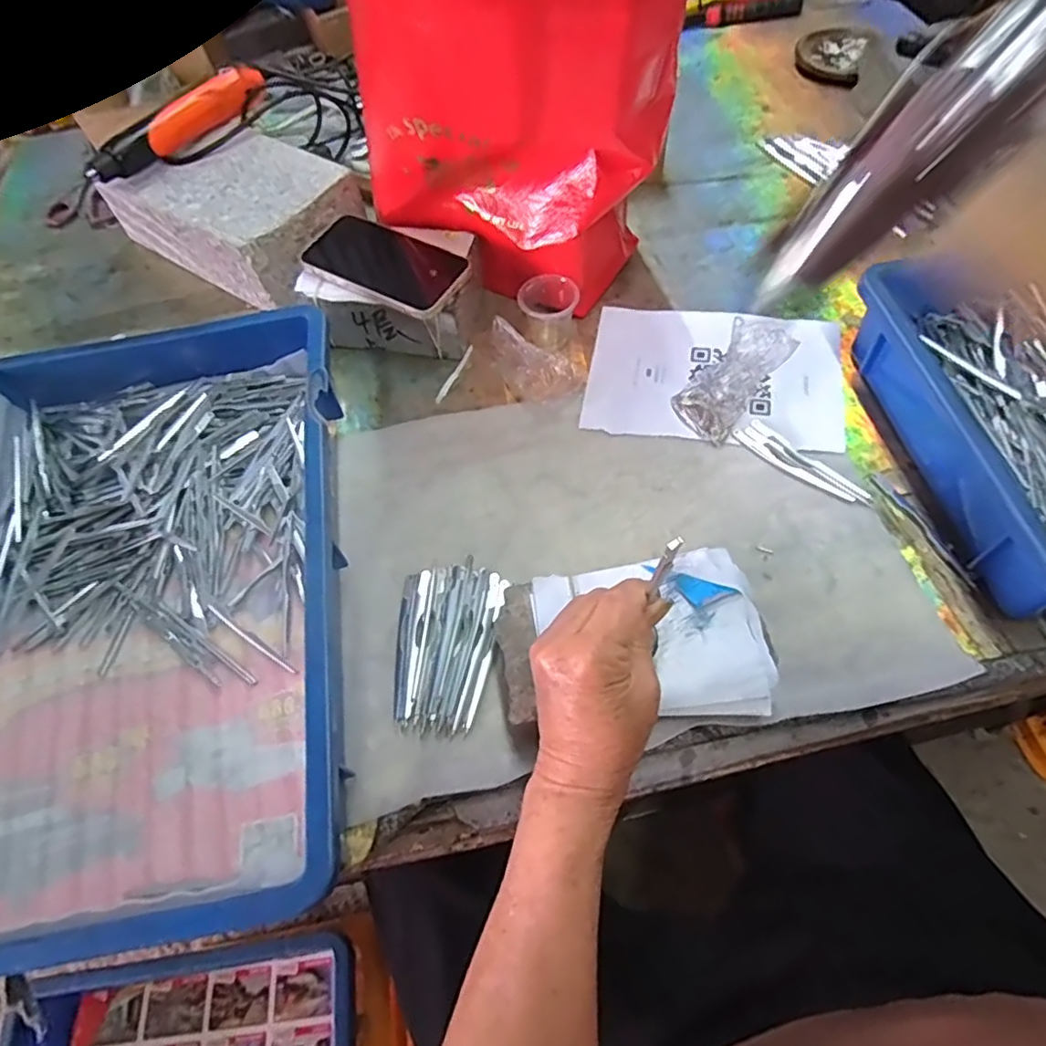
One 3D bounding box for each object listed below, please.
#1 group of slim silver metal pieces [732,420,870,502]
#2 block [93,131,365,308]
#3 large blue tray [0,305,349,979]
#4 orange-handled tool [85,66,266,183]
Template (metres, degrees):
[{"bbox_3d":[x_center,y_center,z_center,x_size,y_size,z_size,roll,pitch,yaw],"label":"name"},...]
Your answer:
[{"bbox_3d":[0.218,-0.047,0.481,0.026,0.004,0.104,-40,64,-18],"label":"group of slim silver metal pieces"},{"bbox_3d":[-0.290,-0.322,0.630,0.247,0.080,0.144,30,66,20],"label":"block"},{"bbox_3d":[-0.267,0.043,0.421,0.279,0.079,0.428,-10,59,-2],"label":"large blue tray"},{"bbox_3d":[-0.346,-0.397,0.602,0.040,0.033,0.202,31,66,20],"label":"orange-handled tool"}]

